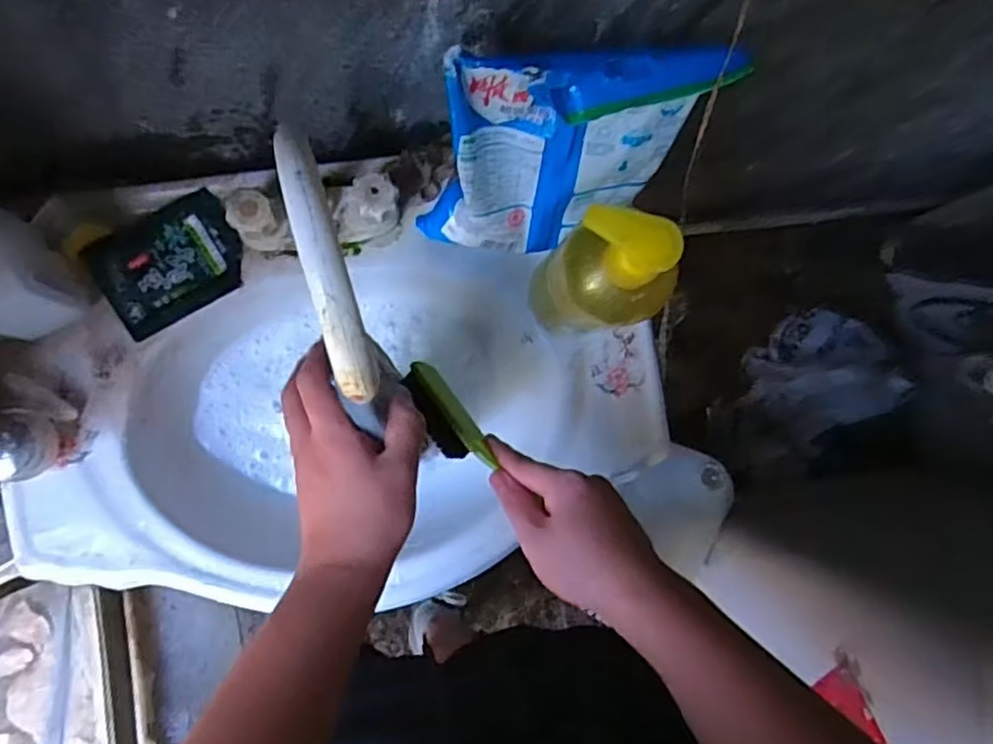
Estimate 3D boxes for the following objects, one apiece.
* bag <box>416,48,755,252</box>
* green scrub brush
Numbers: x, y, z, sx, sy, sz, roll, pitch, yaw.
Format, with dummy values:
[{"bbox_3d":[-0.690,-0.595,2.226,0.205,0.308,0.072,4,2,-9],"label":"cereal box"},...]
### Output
[{"bbox_3d":[0.046,-0.165,0.545,0.189,0.225,0.094,3,55,-8],"label":"bag"},{"bbox_3d":[-0.039,0.039,0.561,0.036,0.025,0.109,-32,67,-10],"label":"green scrub brush"}]

